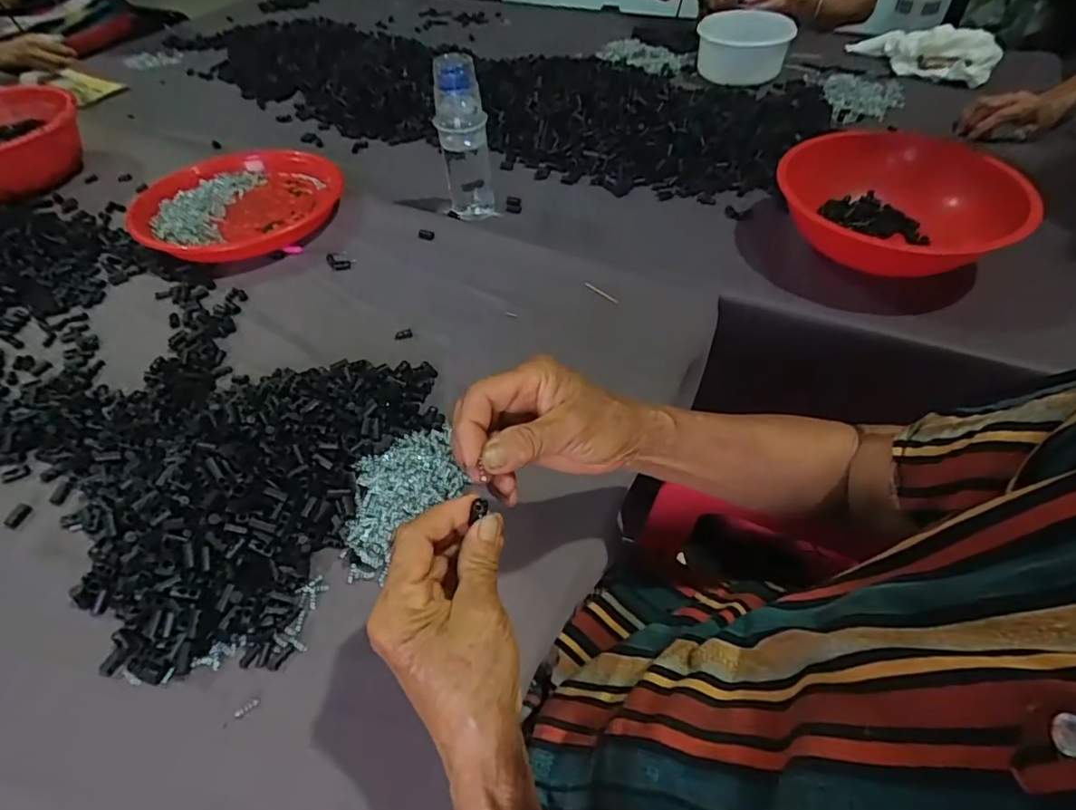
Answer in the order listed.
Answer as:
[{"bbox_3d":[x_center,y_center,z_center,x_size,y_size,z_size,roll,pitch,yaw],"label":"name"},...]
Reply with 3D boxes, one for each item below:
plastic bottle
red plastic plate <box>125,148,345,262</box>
[{"bbox_3d":[-0.090,-0.332,0.675,0.062,0.170,0.063,-9,50,-6],"label":"plastic bottle"},{"bbox_3d":[-0.386,-0.255,0.711,0.230,0.048,0.230,-1,50,1],"label":"red plastic plate"}]

